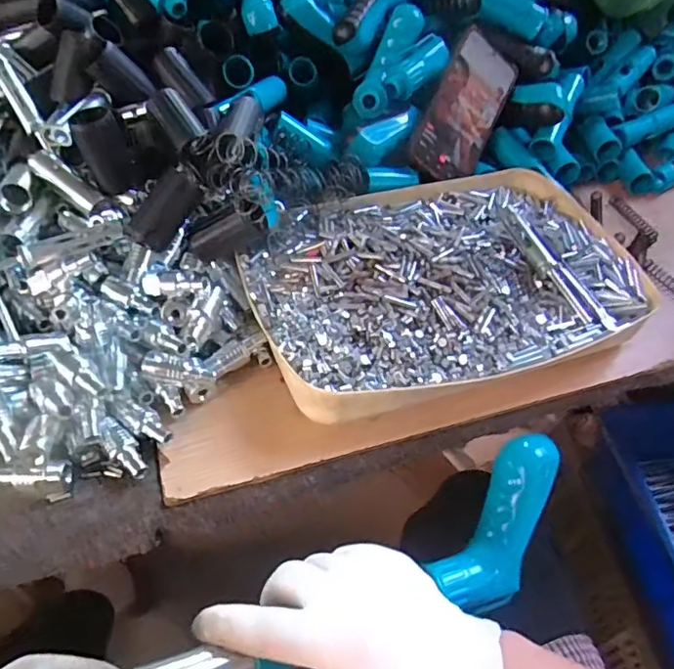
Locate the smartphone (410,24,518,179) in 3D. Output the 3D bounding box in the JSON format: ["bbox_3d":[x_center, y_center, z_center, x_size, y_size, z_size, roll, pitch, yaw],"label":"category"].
[{"bbox_3d":[0.135,-0.234,0.572,0.075,0.013,0.160,32,78,-19],"label":"smartphone"}]

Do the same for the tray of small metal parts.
[{"bbox_3d":[0.094,-0.055,0.483,0.335,0.052,0.228,-15,51,-18],"label":"tray of small metal parts"}]

